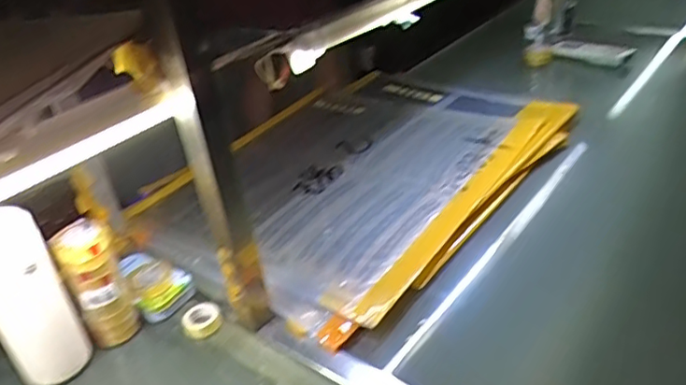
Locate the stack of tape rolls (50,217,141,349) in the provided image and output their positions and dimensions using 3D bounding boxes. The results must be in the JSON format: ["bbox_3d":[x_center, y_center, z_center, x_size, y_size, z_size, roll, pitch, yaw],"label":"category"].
[{"bbox_3d":[-0.260,0.095,0.631,0.053,0.127,0.042,-22,35,-22],"label":"stack of tape rolls"}]

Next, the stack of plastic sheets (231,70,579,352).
[{"bbox_3d":[0.036,-0.051,0.932,0.443,0.054,0.632,22,42,35],"label":"stack of plastic sheets"}]

